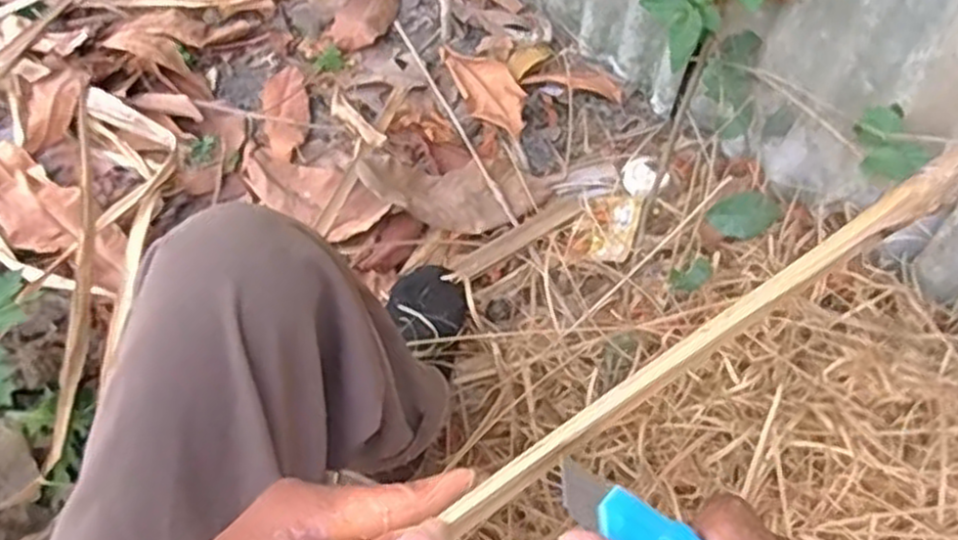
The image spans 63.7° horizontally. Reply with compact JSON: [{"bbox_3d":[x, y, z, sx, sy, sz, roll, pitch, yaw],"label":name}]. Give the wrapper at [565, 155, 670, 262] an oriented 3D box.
[{"bbox_3d":[0.176,-0.077,0.956,0.070,0.020,0.177,25,61,14],"label":"wrapper"}]

